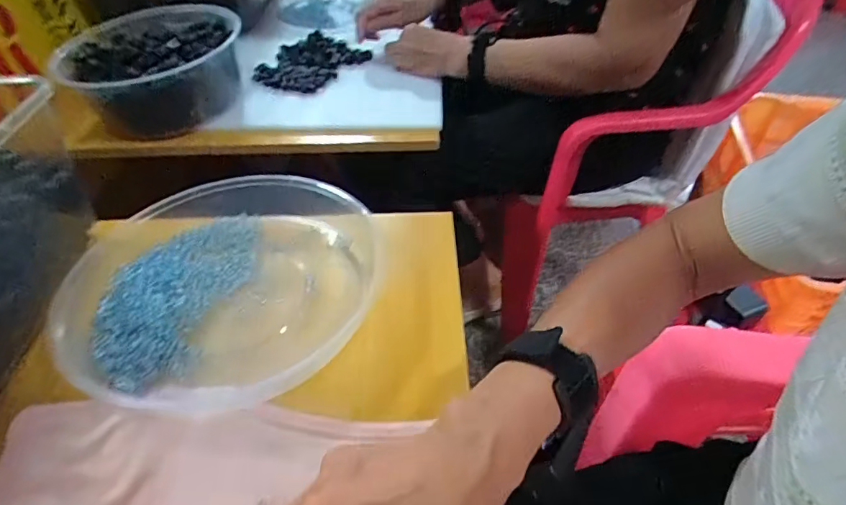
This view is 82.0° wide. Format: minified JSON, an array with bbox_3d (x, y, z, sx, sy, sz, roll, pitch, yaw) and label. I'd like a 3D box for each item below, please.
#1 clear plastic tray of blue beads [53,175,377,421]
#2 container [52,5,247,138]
[{"bbox_3d":[-0.157,0.016,0.388,0.227,0.030,0.210,-4,47,-6],"label":"clear plastic tray of blue beads"},{"bbox_3d":[-0.360,-0.256,0.679,0.196,0.089,0.235,0,45,0],"label":"container"}]

